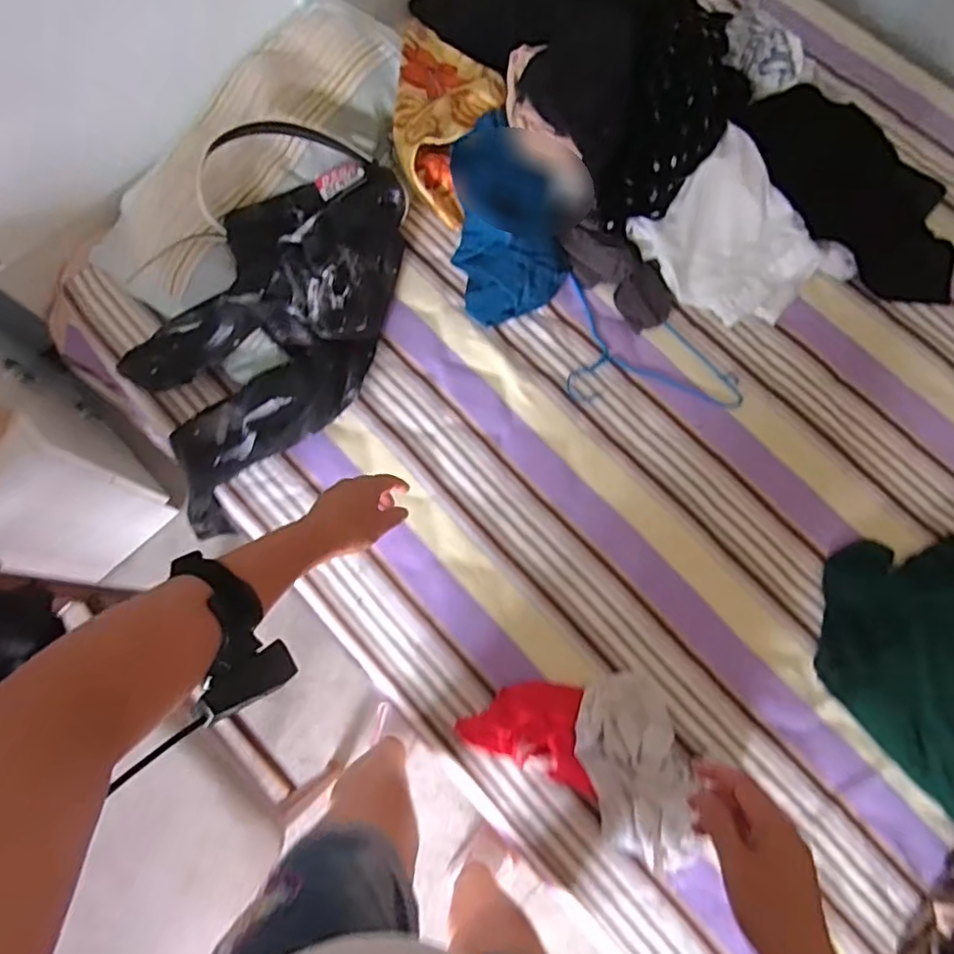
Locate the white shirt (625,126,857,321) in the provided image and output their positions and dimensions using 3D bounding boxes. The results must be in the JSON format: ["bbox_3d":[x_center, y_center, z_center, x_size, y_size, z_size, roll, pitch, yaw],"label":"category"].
[{"bbox_3d":[0.440,-0.382,0.987,0.251,0.095,0.304,-43,78,-10],"label":"white shirt"}]

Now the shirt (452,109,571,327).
[{"bbox_3d":[0.043,-0.438,1.013,0.187,0.087,0.323,-16,75,-3],"label":"shirt"}]

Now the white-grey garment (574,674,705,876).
[{"bbox_3d":[0.213,0.397,0.802,0.142,0.051,0.246,-13,75,-3],"label":"white-grey garment"}]

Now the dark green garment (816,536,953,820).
[{"bbox_3d":[0.641,0.243,0.818,0.291,0.092,0.344,-35,77,-8],"label":"dark green garment"}]

